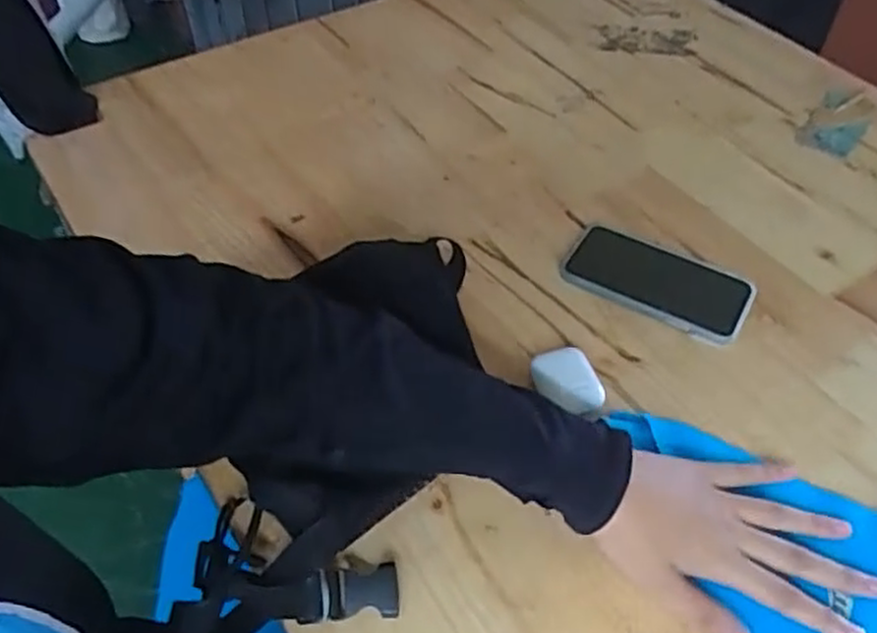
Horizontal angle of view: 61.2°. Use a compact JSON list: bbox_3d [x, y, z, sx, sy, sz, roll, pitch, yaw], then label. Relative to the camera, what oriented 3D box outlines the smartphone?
[{"bbox_3d":[0.176,-0.030,0.599,0.144,0.016,0.080,22,53,16],"label":"smartphone"}]

